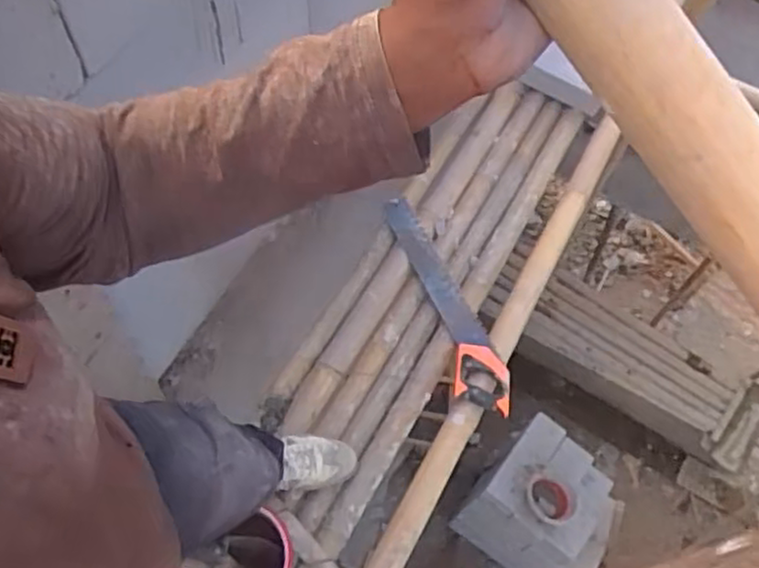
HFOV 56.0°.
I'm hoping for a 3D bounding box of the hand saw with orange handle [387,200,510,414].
[{"bbox_3d":[0.152,0.035,1.558,0.122,0.033,0.525,-15,64,-9],"label":"hand saw with orange handle"}]

